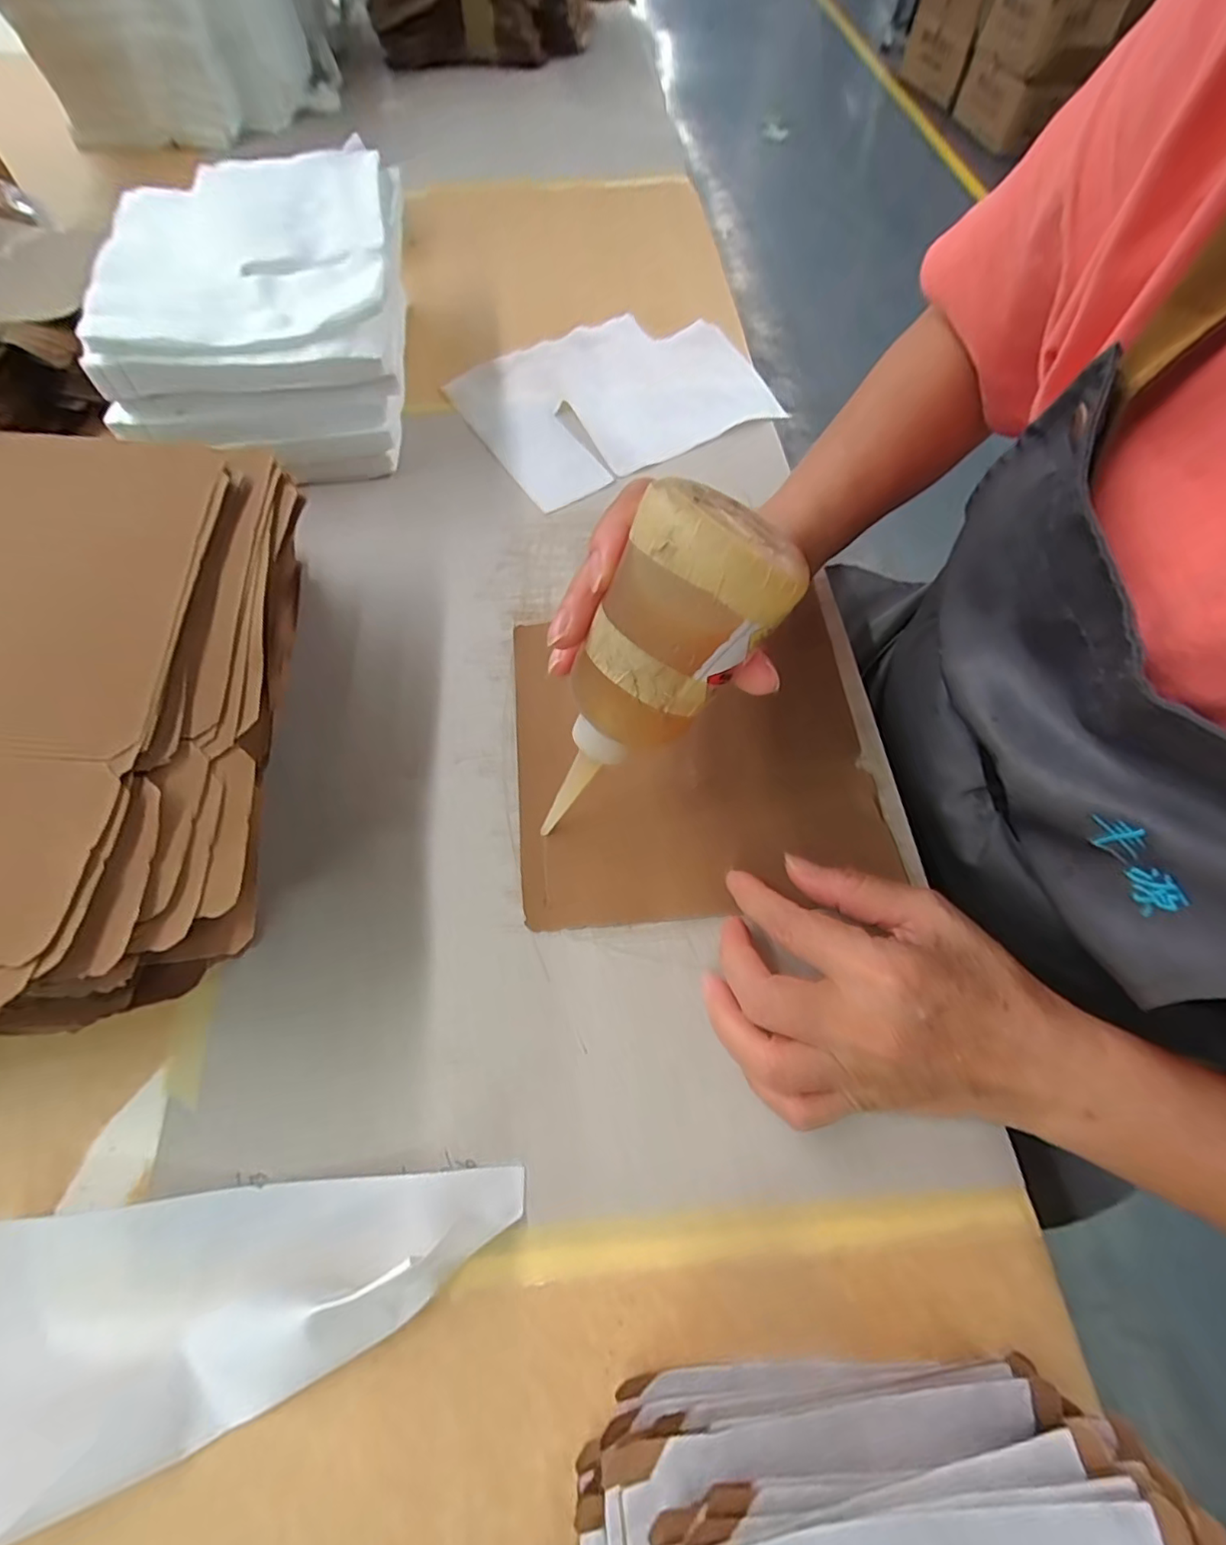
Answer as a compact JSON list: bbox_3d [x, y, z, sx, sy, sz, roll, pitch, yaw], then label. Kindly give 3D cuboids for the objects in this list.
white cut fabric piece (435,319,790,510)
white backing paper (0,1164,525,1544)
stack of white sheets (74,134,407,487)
[{"bbox_3d":[0.002,-0.309,0.477,0.228,0.009,0.172,-28,70,-12],"label":"white cut fabric piece"},{"bbox_3d":[-0.146,0.208,0.213,0.221,0.034,0.091,-6,64,-2],"label":"white backing paper"},{"bbox_3d":[-0.251,-0.345,0.444,0.193,0.111,0.242,-10,65,-4],"label":"stack of white sheets"}]

